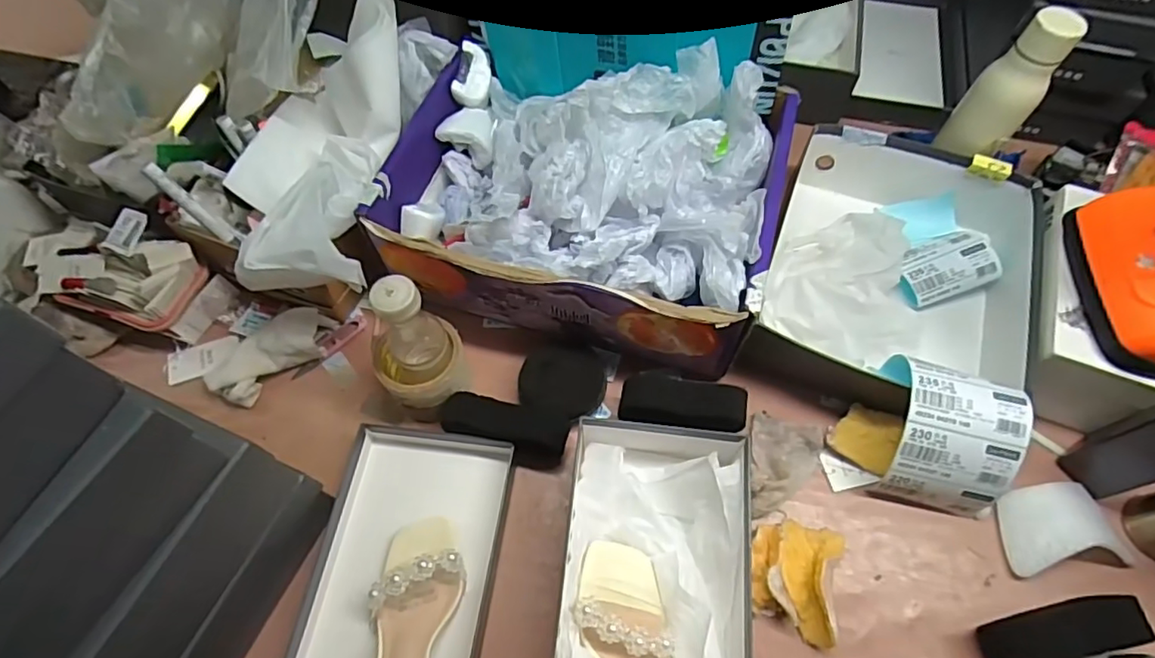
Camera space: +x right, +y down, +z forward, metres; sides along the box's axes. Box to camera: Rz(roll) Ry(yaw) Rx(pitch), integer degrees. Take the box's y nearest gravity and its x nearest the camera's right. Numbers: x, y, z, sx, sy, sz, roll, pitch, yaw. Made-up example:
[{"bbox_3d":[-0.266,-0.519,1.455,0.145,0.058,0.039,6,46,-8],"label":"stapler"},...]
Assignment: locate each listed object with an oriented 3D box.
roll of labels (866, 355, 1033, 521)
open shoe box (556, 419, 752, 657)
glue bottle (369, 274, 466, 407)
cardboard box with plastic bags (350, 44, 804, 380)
[{"bbox_3d":[0.352,0.101,0.570,0.114,0.102,0.127,14,63,9],"label":"roll of labels"},{"bbox_3d":[0.065,0.223,0.522,0.156,0.080,0.283,6,62,5],"label":"open shoe box"},{"bbox_3d":[-0.158,0.022,0.569,0.085,0.171,0.070,-26,64,-12],"label":"glue bottle"},{"bbox_3d":[0.006,-0.155,0.652,0.404,0.183,0.294,14,63,9],"label":"cardboard box with plastic bags"}]

